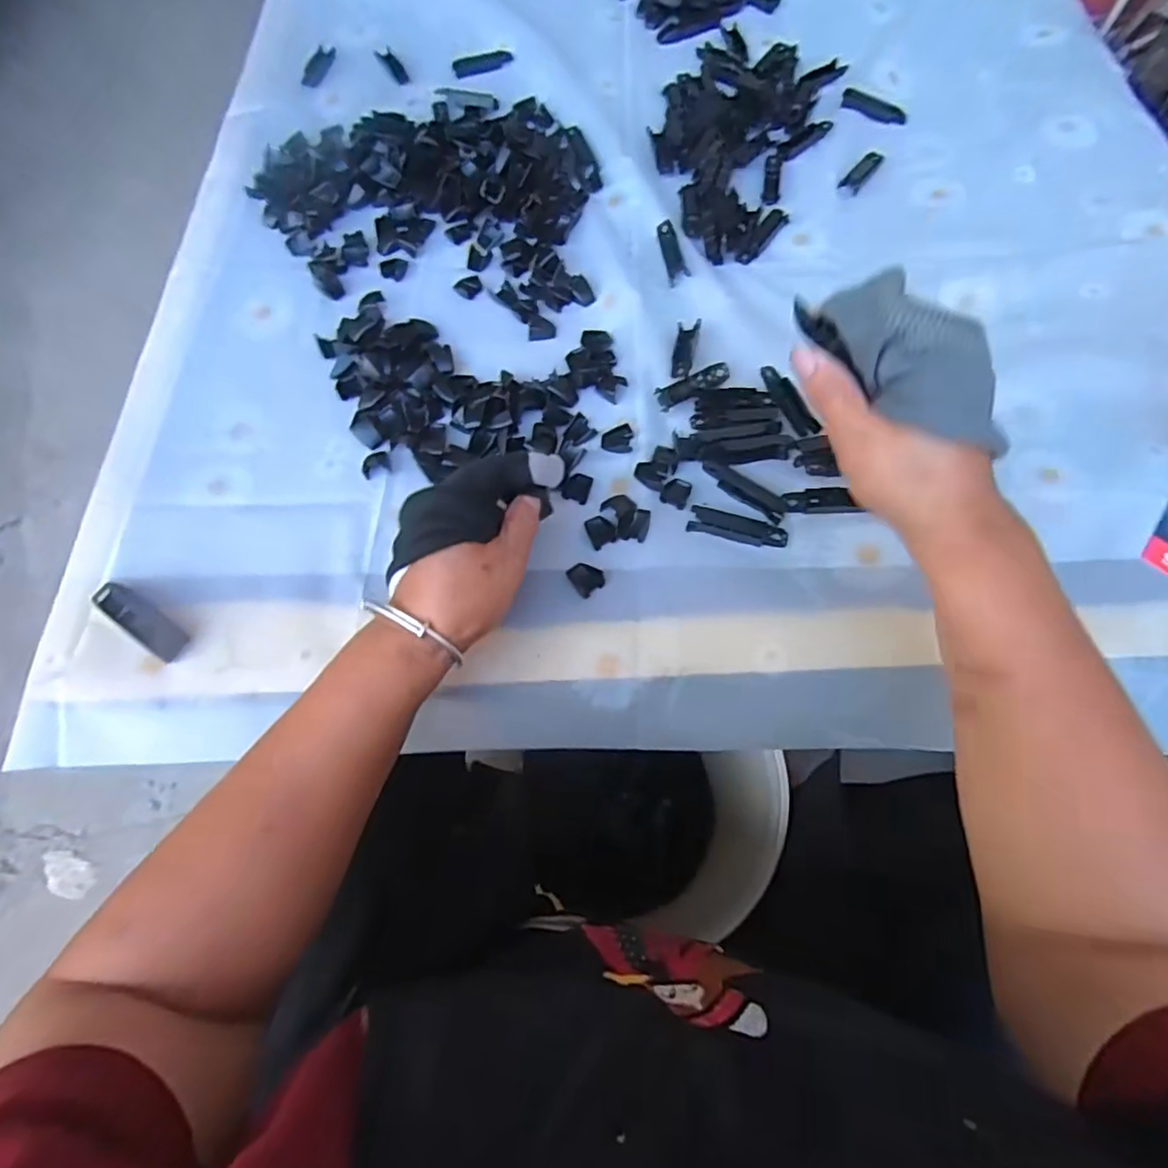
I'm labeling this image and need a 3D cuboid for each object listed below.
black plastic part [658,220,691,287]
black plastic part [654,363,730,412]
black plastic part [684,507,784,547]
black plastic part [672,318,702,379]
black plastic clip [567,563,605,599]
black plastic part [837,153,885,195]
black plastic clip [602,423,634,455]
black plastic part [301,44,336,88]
[{"bbox_3d":[0.075,-0.279,0.516,0.018,0.005,0.072,-7,67,0],"label":"black plastic part"},{"bbox_3d":[0.082,-0.148,0.455,0.062,0.011,0.016,-29,68,-9],"label":"black plastic part"},{"bbox_3d":[0.103,-0.038,0.411,0.064,0.005,0.020,13,68,8],"label":"black plastic part"},{"bbox_3d":[0.077,-0.181,0.467,0.017,0.013,0.064,12,55,8],"label":"black plastic part"},{"bbox_3d":[0.001,-0.004,0.402,0.020,0.004,0.022,-36,70,-12],"label":"black plastic clip"},{"bbox_3d":[0.249,-0.370,0.549,0.019,0.004,0.059,34,72,16],"label":"black plastic part"},{"bbox_3d":[0.024,-0.106,0.446,0.022,0.006,0.023,-1,67,2],"label":"black plastic clip"},{"bbox_3d":[-0.286,-0.560,0.664,0.024,0.005,0.069,6,67,6],"label":"black plastic part"}]

